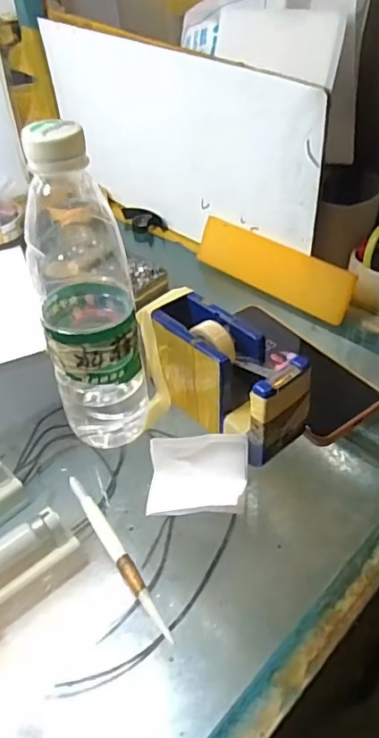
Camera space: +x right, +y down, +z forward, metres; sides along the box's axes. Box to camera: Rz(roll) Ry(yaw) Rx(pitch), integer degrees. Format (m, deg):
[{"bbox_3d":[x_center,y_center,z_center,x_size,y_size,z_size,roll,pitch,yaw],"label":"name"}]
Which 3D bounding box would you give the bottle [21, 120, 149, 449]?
[{"bbox_3d":[-0.074,-0.037,0.358,0.060,0.231,0.072,-20,44,-13],"label":"bottle"}]

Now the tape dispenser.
[{"bbox_3d":[0.019,0.004,0.394,0.133,0.074,0.059,31,55,35],"label":"tape dispenser"}]

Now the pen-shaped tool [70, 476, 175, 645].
[{"bbox_3d":[-0.047,0.113,0.338,0.009,0.007,0.133,-27,46,-20],"label":"pen-shaped tool"}]

